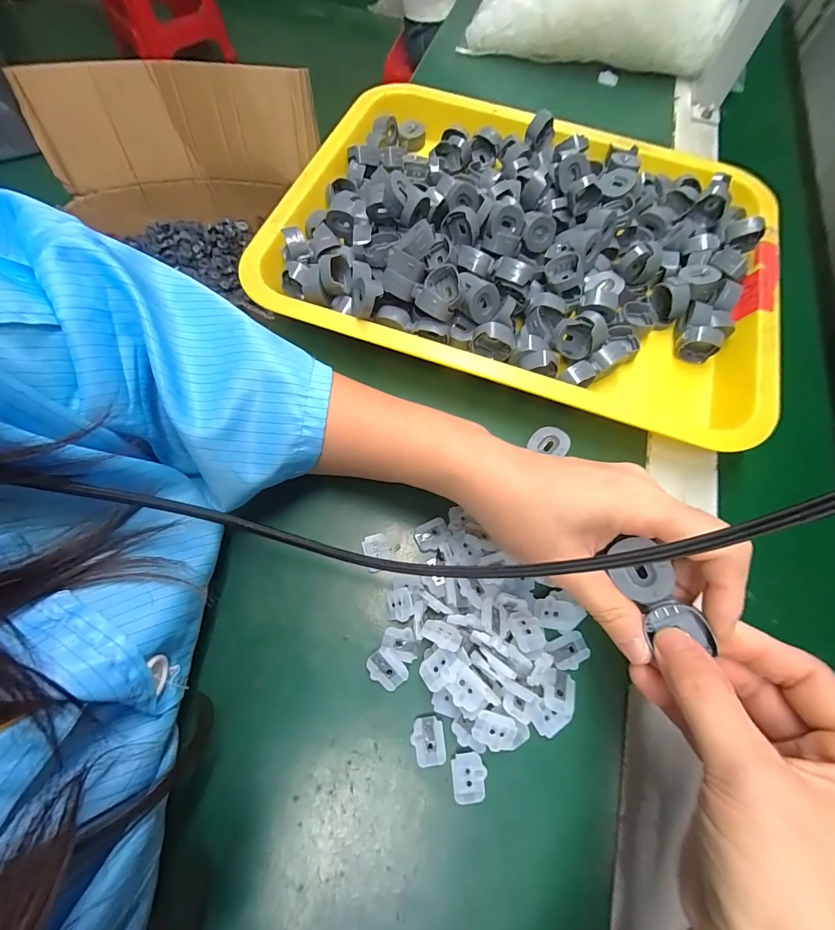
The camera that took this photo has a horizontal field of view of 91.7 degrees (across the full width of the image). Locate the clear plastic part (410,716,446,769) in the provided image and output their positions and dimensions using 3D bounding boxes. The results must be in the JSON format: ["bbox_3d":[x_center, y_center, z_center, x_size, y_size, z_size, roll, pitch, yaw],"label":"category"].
[{"bbox_3d":[0.006,0.144,0.209,0.017,0.004,0.022,-6,67,-6],"label":"clear plastic part"}]

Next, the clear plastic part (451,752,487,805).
[{"bbox_3d":[0.026,0.158,0.204,0.017,0.004,0.022,-3,67,-4],"label":"clear plastic part"}]

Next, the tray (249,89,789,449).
[{"bbox_3d":[0.091,-0.188,0.330,0.387,0.057,0.289,17,67,4],"label":"tray"}]

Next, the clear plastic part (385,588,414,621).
[{"bbox_3d":[-0.010,0.079,0.230,0.016,0.005,0.018,-17,75,22],"label":"clear plastic part"}]

